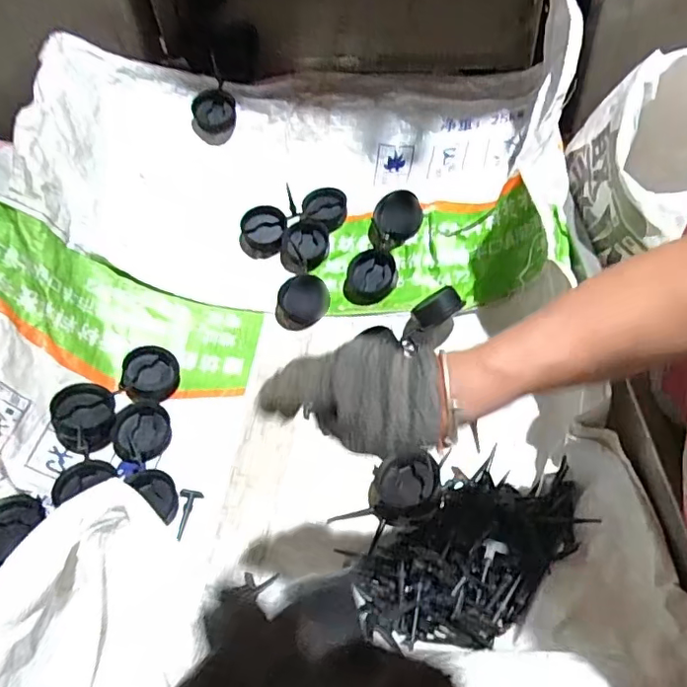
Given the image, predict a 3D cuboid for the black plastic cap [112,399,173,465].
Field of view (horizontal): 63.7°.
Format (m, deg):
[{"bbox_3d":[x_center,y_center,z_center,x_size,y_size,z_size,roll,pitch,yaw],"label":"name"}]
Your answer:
[{"bbox_3d":[-0.270,0.116,0.737,0.084,0.016,0.075,42,53,17],"label":"black plastic cap"}]

